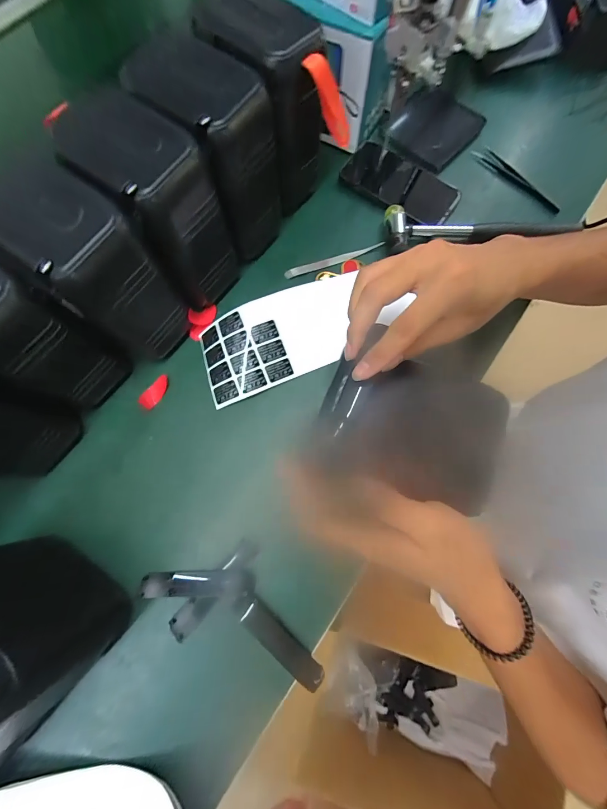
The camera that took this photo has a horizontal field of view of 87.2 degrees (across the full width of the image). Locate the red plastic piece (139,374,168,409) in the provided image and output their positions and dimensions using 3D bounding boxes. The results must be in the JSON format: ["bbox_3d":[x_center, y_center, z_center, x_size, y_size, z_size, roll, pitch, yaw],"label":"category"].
[{"bbox_3d":[-0.158,-0.014,0.339,0.017,0.004,0.039,33,78,6],"label":"red plastic piece"}]

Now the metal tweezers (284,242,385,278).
[{"bbox_3d":[0.037,-0.174,0.383,0.124,0.006,0.010,-18,77,-6],"label":"metal tweezers"}]

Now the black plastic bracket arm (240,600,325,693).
[{"bbox_3d":[-0.018,0.221,0.292,0.091,0.012,0.022,41,79,8],"label":"black plastic bracket arm"}]

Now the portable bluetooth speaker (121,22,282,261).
[{"bbox_3d":[-0.083,-0.238,0.318,0.109,0.148,0.079,43,79,8],"label":"portable bluetooth speaker"}]

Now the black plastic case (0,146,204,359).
[{"bbox_3d":[-0.174,-0.115,0.286,0.120,0.150,0.081,36,78,7],"label":"black plastic case"}]

